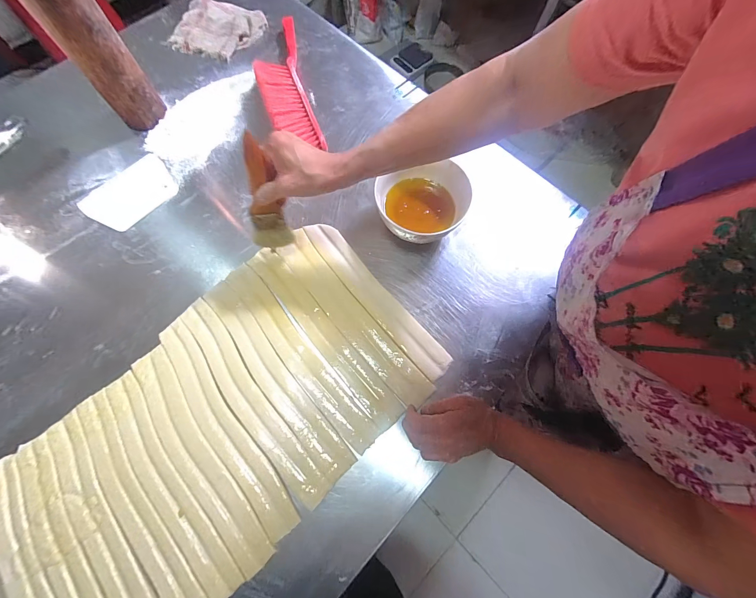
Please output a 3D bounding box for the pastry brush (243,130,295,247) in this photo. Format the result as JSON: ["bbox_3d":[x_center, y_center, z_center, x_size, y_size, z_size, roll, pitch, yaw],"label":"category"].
[{"bbox_3d":[-0.155,-0.132,0.428,0.052,0.164,0.012,-7,51,-8],"label":"pastry brush"}]

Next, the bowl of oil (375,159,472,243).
[{"bbox_3d":[0.071,-0.160,0.528,0.148,0.067,0.120,3,72,1],"label":"bowl of oil"}]

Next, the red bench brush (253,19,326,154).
[{"bbox_3d":[-0.183,-0.425,0.617,0.095,0.054,0.375,-14,72,-5],"label":"red bench brush"}]

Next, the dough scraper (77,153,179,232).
[{"bbox_3d":[-0.436,-0.188,0.565,0.106,0.004,0.149,39,76,12],"label":"dough scraper"}]

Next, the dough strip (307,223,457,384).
[{"bbox_3d":[-0.006,-0.008,0.508,0.048,0.005,0.314,-38,76,-12],"label":"dough strip"}]

